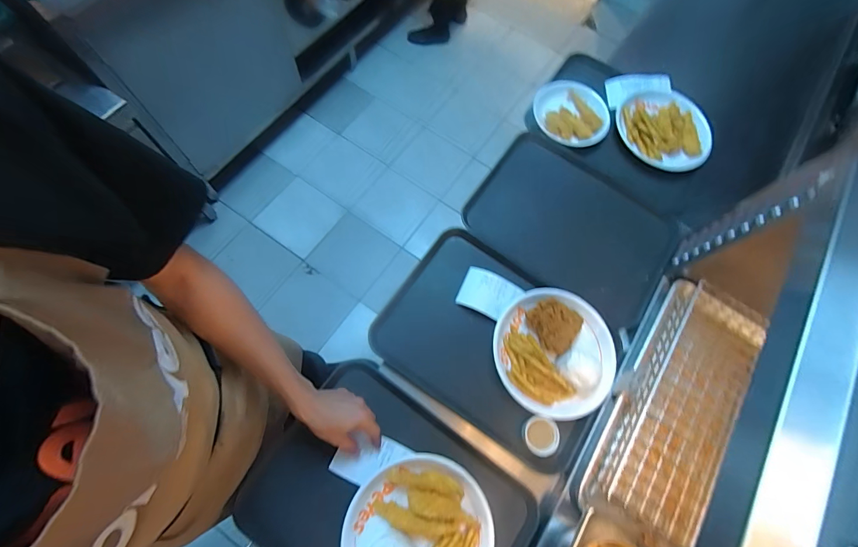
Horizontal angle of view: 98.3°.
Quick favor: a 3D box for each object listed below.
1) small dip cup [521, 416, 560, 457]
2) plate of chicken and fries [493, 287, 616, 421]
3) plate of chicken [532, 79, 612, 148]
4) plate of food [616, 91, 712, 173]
[{"bbox_3d":[0.185,0.269,0.613,0.055,0.023,0.061,-14,71,-10],"label":"small dip cup"},{"bbox_3d":[0.230,0.134,0.653,0.216,0.050,0.218,2,69,-4],"label":"plate of chicken and fries"},{"bbox_3d":[0.324,-0.365,0.848,0.169,0.025,0.170,2,69,-4],"label":"plate of chicken"},{"bbox_3d":[0.540,-0.336,0.856,0.207,0.026,0.203,2,69,-4],"label":"plate of food"}]

